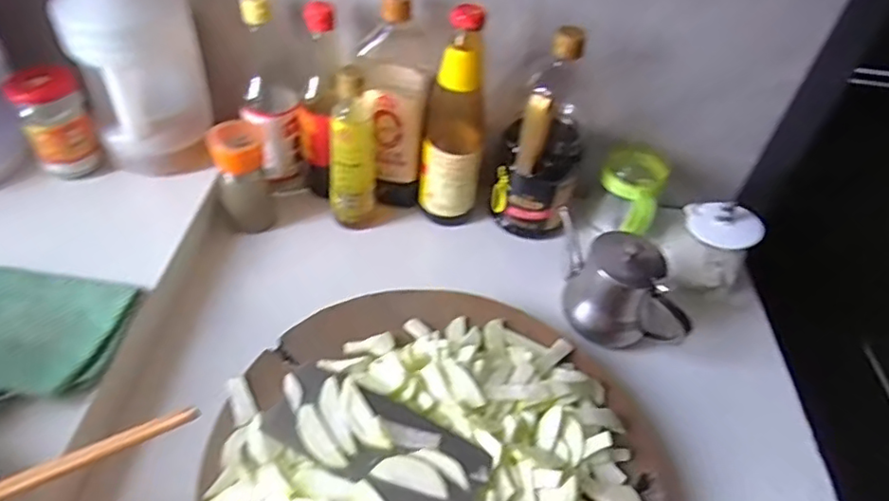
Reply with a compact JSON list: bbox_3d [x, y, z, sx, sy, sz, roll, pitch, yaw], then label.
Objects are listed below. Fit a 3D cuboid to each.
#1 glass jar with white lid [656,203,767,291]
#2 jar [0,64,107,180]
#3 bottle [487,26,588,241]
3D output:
[{"bbox_3d":[0.315,-0.005,0.730,0.095,0.096,0.082,31,49,21],"label":"glass jar with white lid"},{"bbox_3d":[-0.439,-0.146,0.684,0.070,0.110,0.056,-20,51,-26],"label":"jar"},{"bbox_3d":[0.123,-0.142,0.723,0.090,0.251,0.090,17,45,10],"label":"bottle"}]

